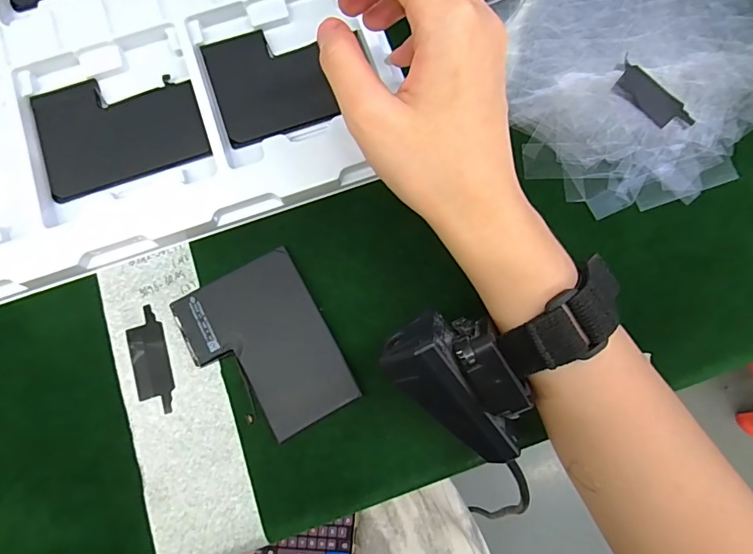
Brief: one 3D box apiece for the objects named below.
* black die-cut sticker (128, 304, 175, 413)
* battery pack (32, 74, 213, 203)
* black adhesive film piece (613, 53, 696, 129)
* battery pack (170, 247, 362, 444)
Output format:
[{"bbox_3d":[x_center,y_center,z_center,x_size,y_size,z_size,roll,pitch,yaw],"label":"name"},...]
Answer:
[{"bbox_3d":[-0.120,0.044,0.237,0.019,0.004,0.055,-17,80,-3],"label":"black die-cut sticker"},{"bbox_3d":[-0.149,-0.088,0.260,0.093,0.009,0.069,-20,80,-4],"label":"battery pack"},{"bbox_3d":[0.160,-0.105,0.262,0.021,0.004,0.052,-42,82,-7],"label":"black adhesive film piece"},{"bbox_3d":[-0.058,0.038,0.235,0.067,0.006,0.089,-29,80,-5],"label":"battery pack"}]

